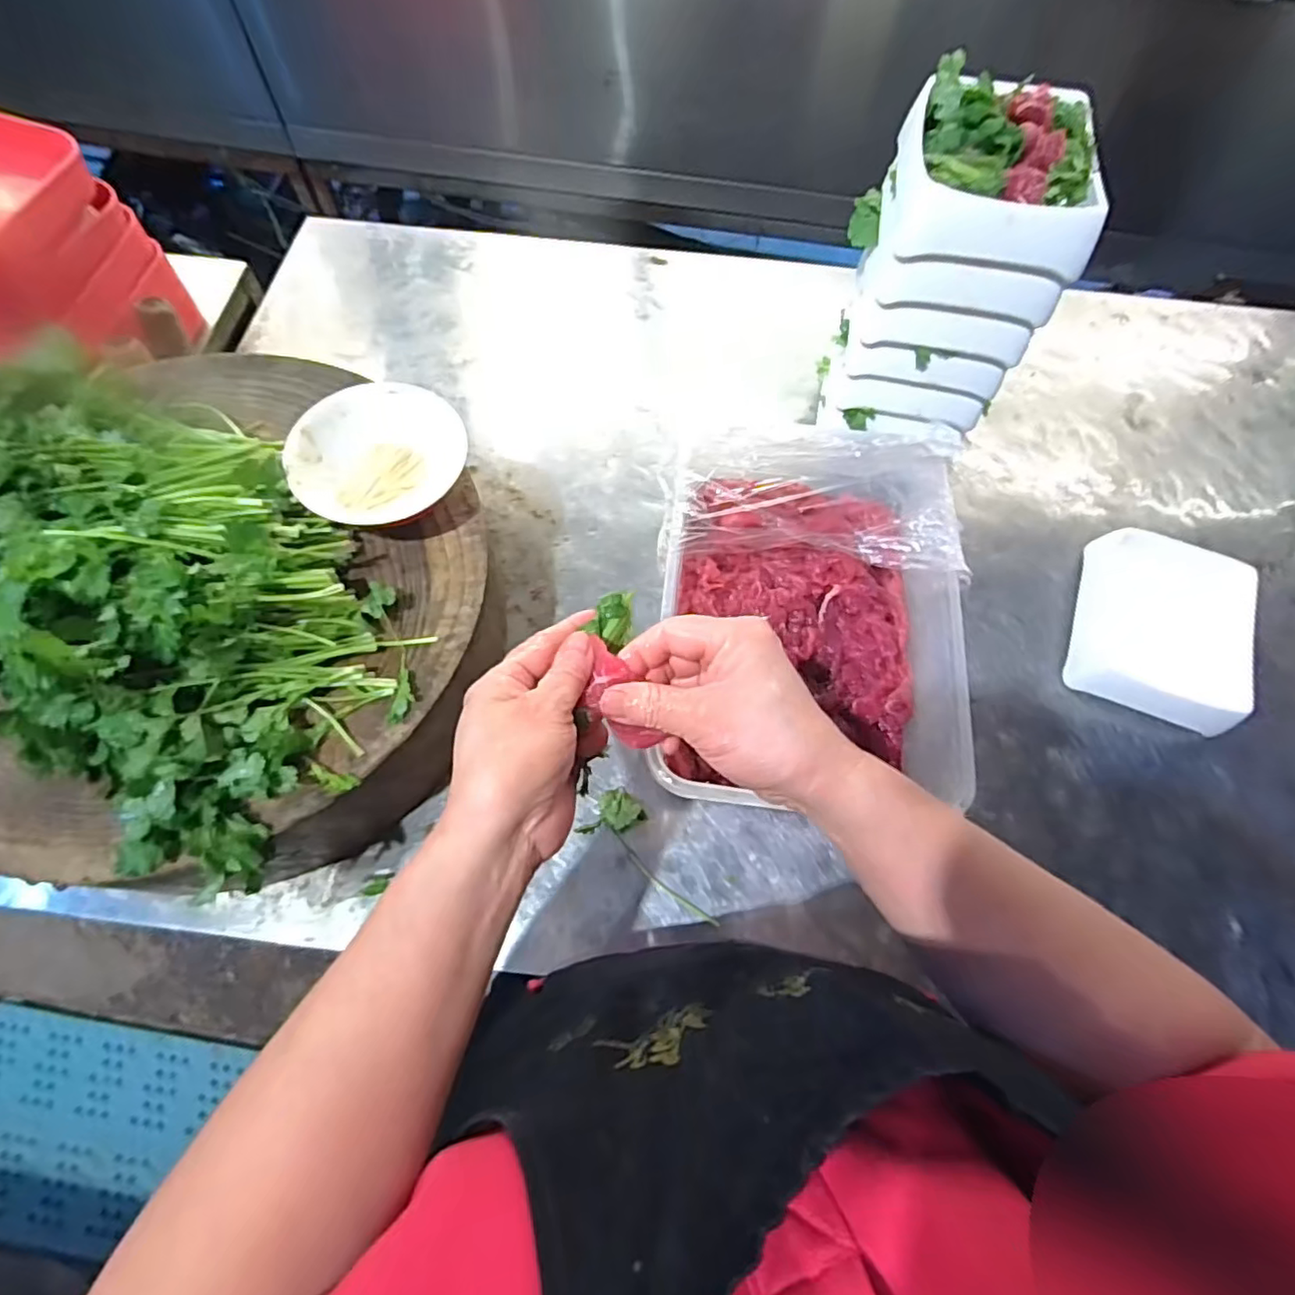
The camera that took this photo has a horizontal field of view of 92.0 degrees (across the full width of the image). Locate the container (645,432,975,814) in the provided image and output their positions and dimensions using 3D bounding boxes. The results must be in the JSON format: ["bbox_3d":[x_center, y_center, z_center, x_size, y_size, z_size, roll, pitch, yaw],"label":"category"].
[{"bbox_3d":[0.122,-0.021,0.493,0.219,0.106,0.272,1,65,-2],"label":"container"}]

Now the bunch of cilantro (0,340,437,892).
[{"bbox_3d":[-0.315,-0.043,0.388,0.339,0.095,0.213,38,70,14],"label":"bunch of cilantro"}]

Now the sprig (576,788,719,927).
[{"bbox_3d":[0.009,0.155,0.475,0.122,0.017,0.045,32,68,12],"label":"sprig"}]

